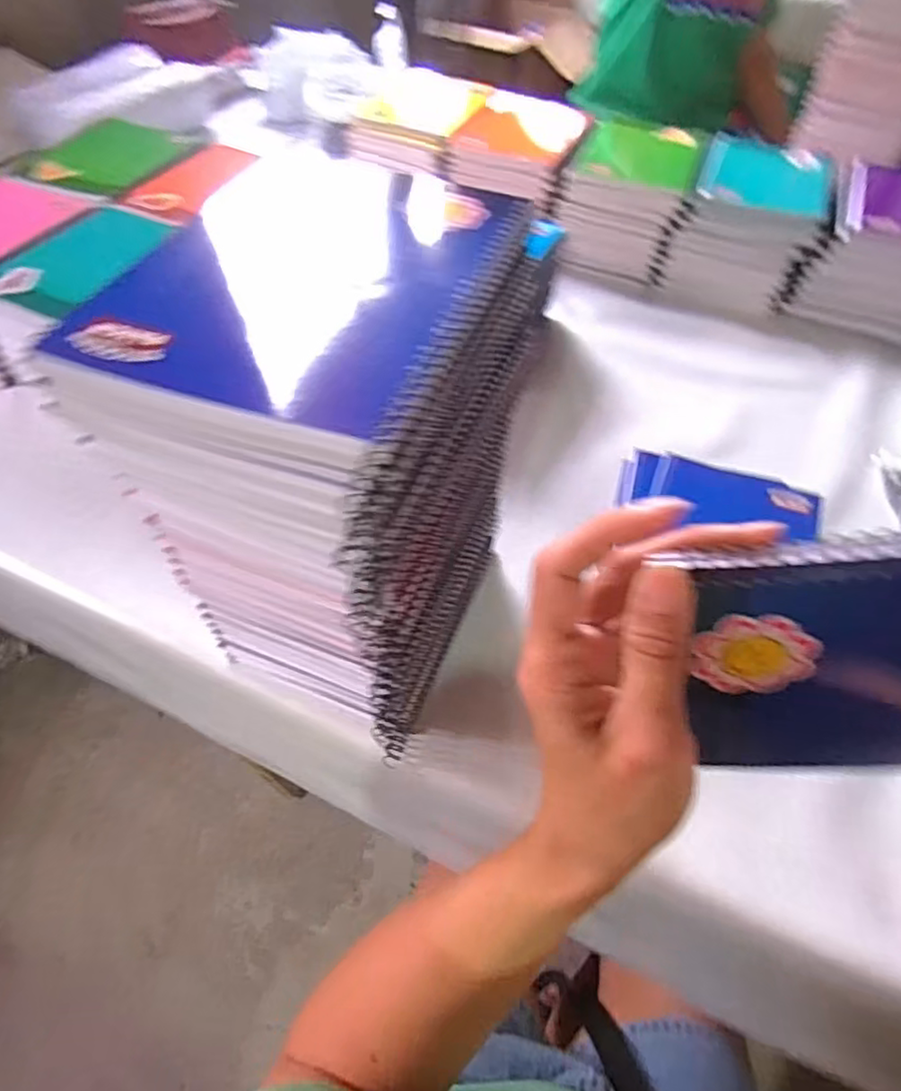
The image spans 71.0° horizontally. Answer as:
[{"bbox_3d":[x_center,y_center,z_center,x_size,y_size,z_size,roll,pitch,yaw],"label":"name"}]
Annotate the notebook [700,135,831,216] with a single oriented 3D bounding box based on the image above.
[{"bbox_3d":[0.408,-0.479,0.814,0.154,0.013,0.179,18,55,13],"label":"notebook"}]

